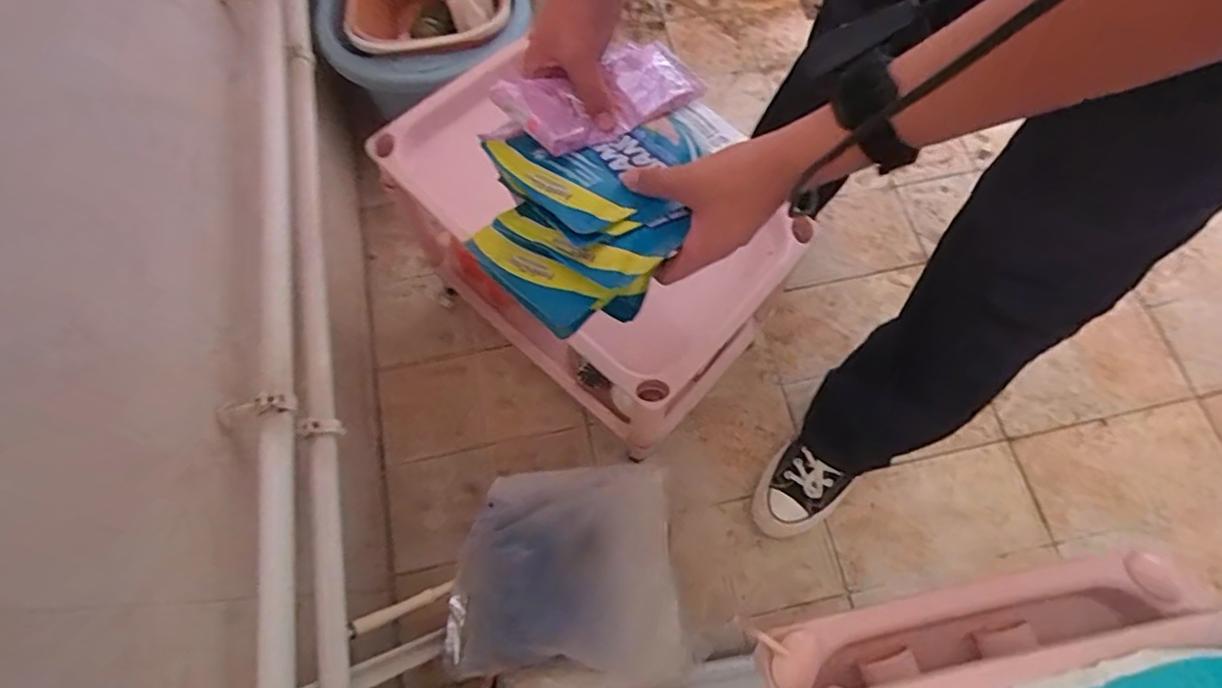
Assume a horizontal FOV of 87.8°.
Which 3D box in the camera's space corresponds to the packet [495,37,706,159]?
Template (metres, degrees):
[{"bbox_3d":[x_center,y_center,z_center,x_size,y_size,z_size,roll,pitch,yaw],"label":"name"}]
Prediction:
[{"bbox_3d":[-0.010,-0.197,0.503,0.079,0.027,0.170,43,55,17],"label":"packet"}]

